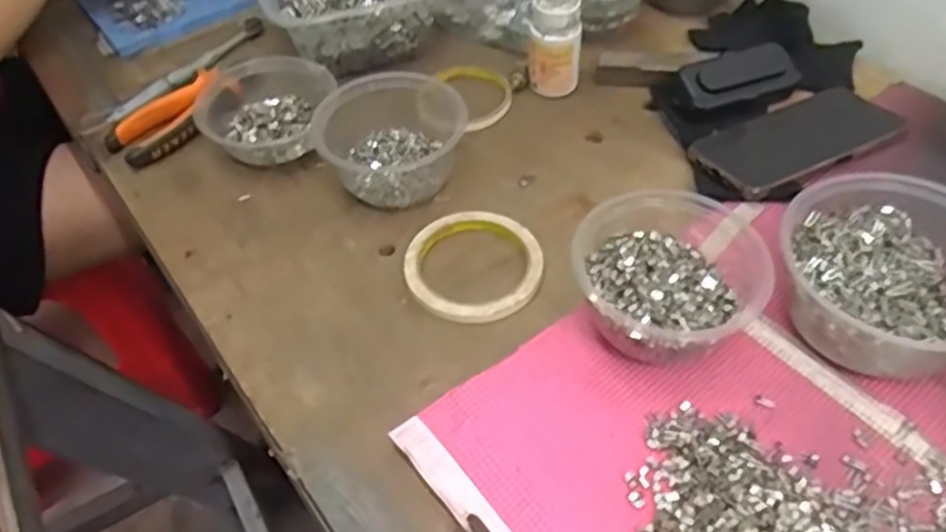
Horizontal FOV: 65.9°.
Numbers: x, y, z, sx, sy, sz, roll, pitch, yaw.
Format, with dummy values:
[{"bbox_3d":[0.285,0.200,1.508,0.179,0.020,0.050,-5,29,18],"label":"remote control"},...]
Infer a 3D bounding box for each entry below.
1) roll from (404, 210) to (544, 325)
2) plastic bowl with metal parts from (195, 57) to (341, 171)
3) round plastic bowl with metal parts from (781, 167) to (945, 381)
[{"bbox_3d":[0.000,-0.002,0.525,0.097,0.008,0.095,-2,50,2],"label":"roll"},{"bbox_3d":[-0.171,-0.133,0.623,0.115,0.035,0.109,-2,50,2],"label":"plastic bowl with metal parts"},{"bbox_3d":[0.260,0.005,0.452,0.133,0.073,0.127,-2,50,2],"label":"round plastic bowl with metal parts"}]

